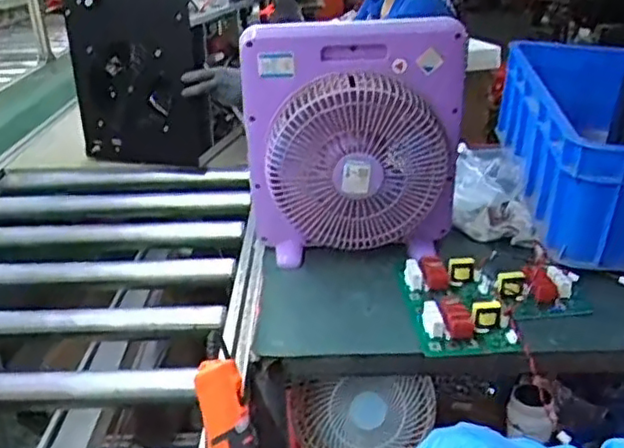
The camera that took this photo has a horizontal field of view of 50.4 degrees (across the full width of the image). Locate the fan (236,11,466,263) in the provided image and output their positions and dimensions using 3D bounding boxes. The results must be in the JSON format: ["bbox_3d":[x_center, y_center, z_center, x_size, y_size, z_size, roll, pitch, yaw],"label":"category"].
[{"bbox_3d":[0.059,-0.108,0.934,0.298,0.343,0.100,0,26,3],"label":"fan"}]

